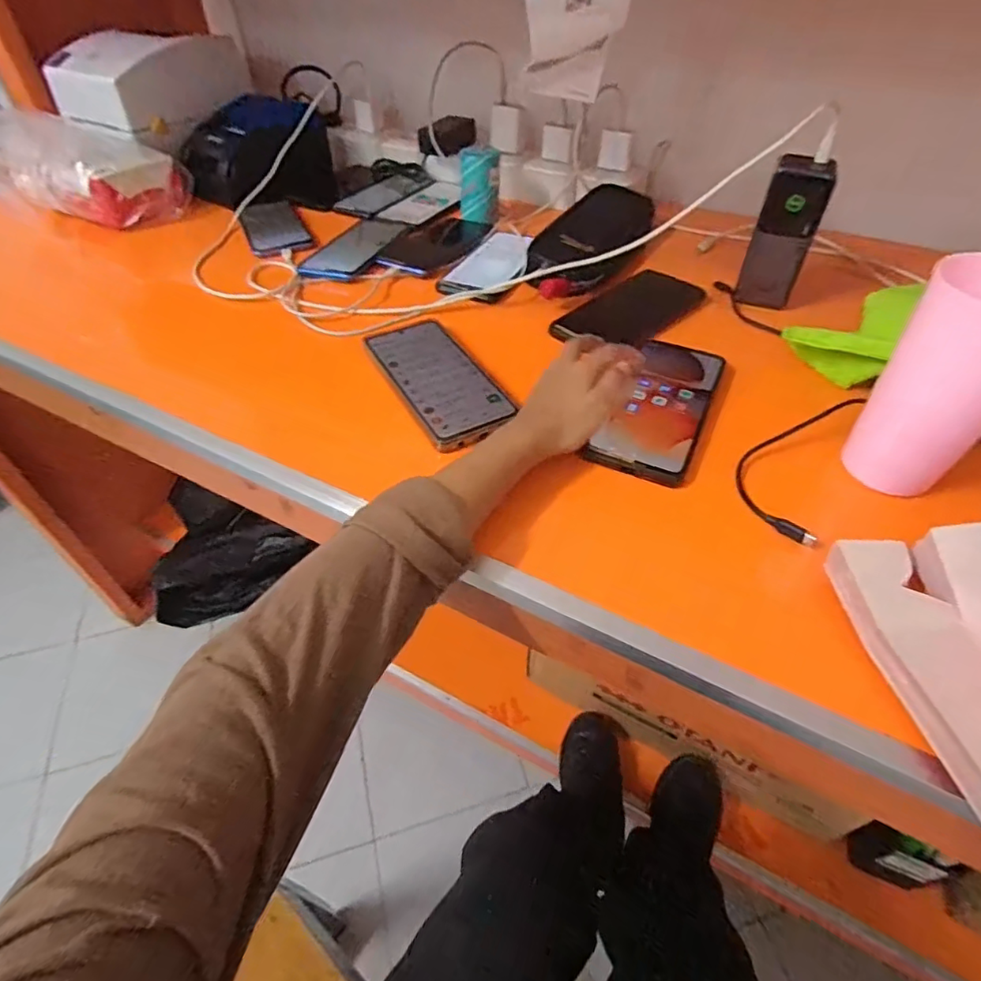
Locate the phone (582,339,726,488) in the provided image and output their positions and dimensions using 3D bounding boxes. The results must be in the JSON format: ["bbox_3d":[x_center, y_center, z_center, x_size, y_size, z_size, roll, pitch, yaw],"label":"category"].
[{"bbox_3d":[0.143,-0.071,0.454,0.071,0.010,0.185,21,50,18],"label":"phone"}]

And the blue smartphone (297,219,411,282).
[{"bbox_3d":[-0.163,-0.291,0.660,0.077,0.012,0.155,17,49,15],"label":"blue smartphone"}]

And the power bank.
[{"bbox_3d":[0.286,-0.248,0.535,0.054,0.124,0.036,22,50,19],"label":"power bank"}]

